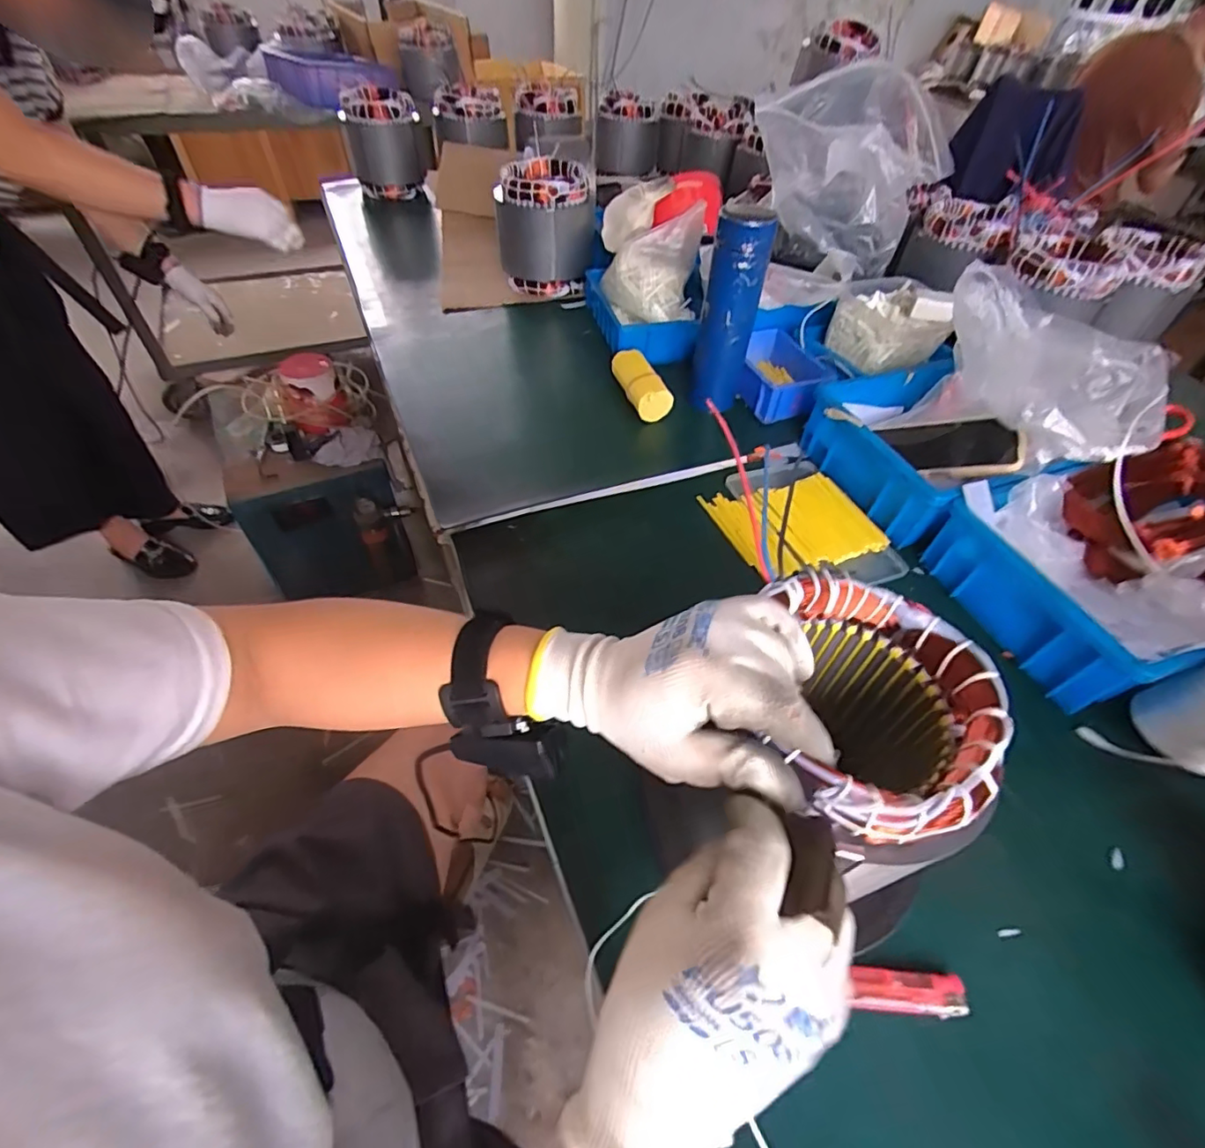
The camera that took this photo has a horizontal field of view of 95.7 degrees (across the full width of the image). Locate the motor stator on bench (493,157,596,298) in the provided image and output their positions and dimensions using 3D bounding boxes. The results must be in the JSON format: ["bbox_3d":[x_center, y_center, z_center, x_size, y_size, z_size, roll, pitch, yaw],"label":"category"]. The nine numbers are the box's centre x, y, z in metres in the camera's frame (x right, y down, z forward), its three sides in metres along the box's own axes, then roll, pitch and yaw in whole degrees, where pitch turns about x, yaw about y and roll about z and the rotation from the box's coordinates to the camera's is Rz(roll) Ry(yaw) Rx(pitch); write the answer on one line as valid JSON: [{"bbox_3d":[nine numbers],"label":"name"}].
[{"bbox_3d":[-0.092,-0.570,0.891,0.150,0.155,0.136,-5,50,-8],"label":"motor stator on bench"}]

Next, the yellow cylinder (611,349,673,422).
[{"bbox_3d":[0.046,-0.245,0.708,0.044,0.041,0.119,-13,52,-14],"label":"yellow cylinder"}]

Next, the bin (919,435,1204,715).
[{"bbox_3d":[0.491,-0.015,0.513,0.274,0.107,0.202,-15,52,-16],"label":"bin"}]

